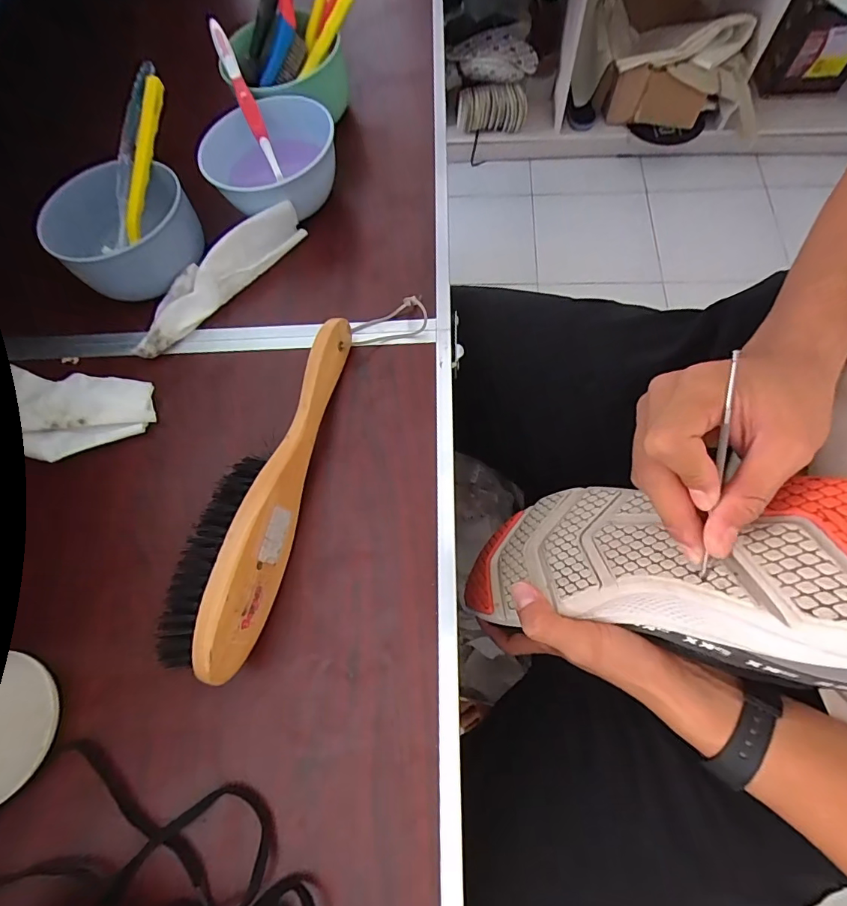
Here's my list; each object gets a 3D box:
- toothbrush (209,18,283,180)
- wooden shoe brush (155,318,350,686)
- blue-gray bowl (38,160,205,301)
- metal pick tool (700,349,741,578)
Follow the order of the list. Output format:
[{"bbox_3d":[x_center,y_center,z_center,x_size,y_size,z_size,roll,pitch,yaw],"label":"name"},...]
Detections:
[{"bbox_3d":[-0.150,-0.298,0.380,0.013,0.017,0.144,-23,93,-6],"label":"toothbrush"},{"bbox_3d":[-0.100,0.015,0.291,0.052,0.048,0.231,12,70,8],"label":"wooden shoe brush"},{"bbox_3d":[-0.237,-0.179,0.362,0.107,0.053,0.112,-29,70,-7],"label":"blue-gray bowl"},{"bbox_3d":[0.148,0.009,0.225,0.005,0.006,0.117,-1,104,2],"label":"metal pick tool"}]

